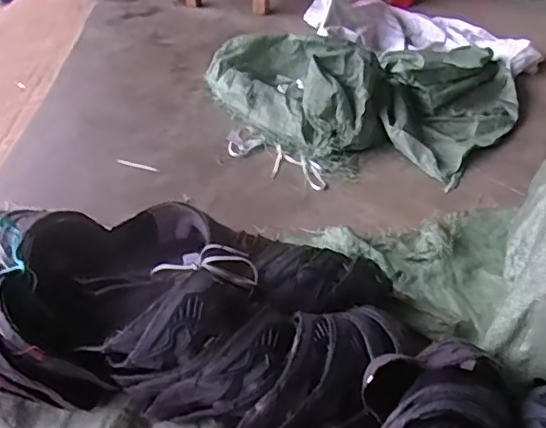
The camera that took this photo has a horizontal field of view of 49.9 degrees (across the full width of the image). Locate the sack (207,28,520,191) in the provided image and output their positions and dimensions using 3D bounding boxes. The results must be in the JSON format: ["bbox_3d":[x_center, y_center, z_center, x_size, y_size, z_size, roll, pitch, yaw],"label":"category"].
[{"bbox_3d":[0.196,-0.329,1.447,0.773,0.176,0.521,12,43,17],"label":"sack"}]

